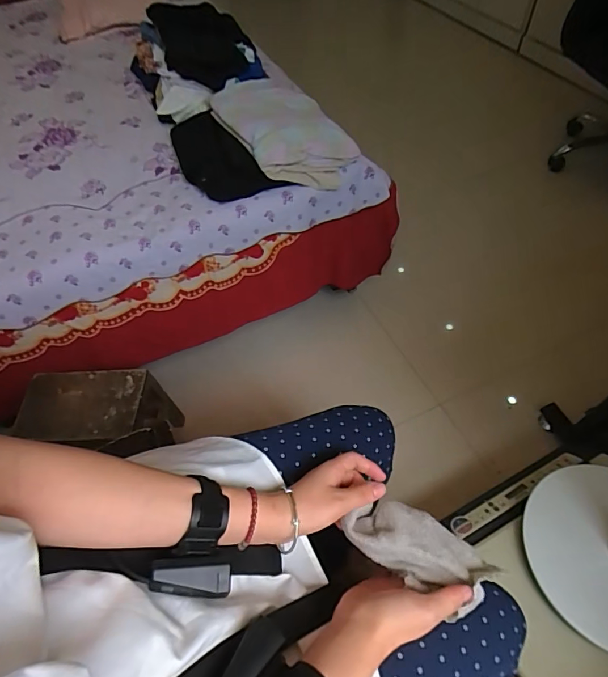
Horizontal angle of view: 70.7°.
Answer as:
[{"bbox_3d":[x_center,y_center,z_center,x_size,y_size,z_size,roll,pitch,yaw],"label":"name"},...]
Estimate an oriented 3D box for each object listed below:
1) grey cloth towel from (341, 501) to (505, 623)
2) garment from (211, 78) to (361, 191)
[{"bbox_3d":[0.122,0.223,0.455,0.139,0.035,0.076,32,63,23],"label":"grey cloth towel"},{"bbox_3d":[-0.057,-0.524,1.066,0.259,0.119,0.361,-22,57,-11],"label":"garment"}]

